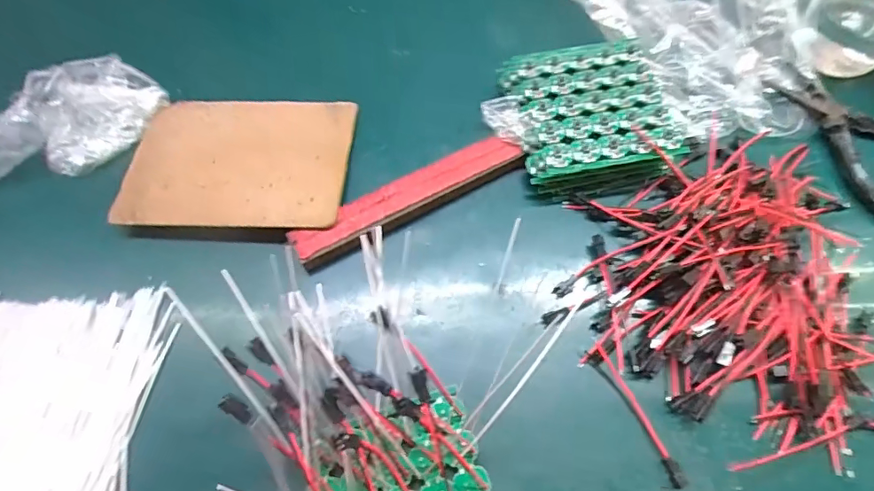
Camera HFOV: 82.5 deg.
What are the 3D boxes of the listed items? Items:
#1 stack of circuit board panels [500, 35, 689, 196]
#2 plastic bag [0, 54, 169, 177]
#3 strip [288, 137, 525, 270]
[{"bbox_3d":[0.130,-0.107,0.415,0.130,0.038,0.122,-8,66,-3],"label":"stack of circuit board panels"},{"bbox_3d":[-0.307,-0.097,0.405,0.080,0.042,0.151,27,68,15],"label":"plastic bag"},{"bbox_3d":[-0.020,-0.039,0.389,0.189,0.021,0.027,-28,68,-11],"label":"strip"}]

